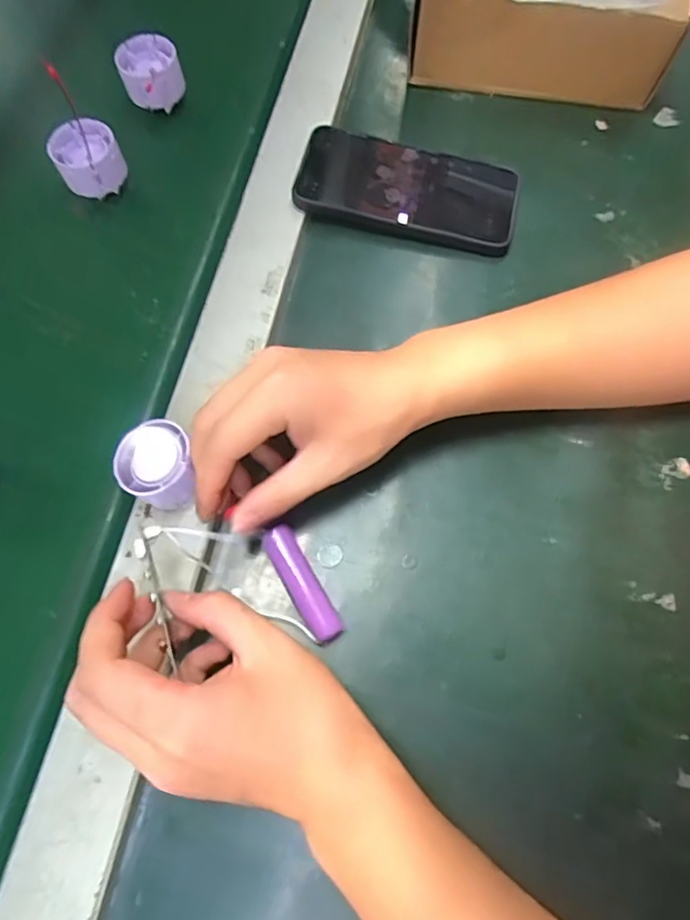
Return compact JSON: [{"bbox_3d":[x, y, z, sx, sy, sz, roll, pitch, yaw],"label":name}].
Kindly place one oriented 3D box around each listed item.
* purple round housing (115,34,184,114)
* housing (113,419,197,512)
[{"bbox_3d":[-0.153,-0.306,0.434,0.046,0.035,0.049,0,70,-1],"label":"purple round housing"},{"bbox_3d":[-0.109,0.004,0.320,0.041,0.035,0.046,-5,70,-3],"label":"housing"}]

